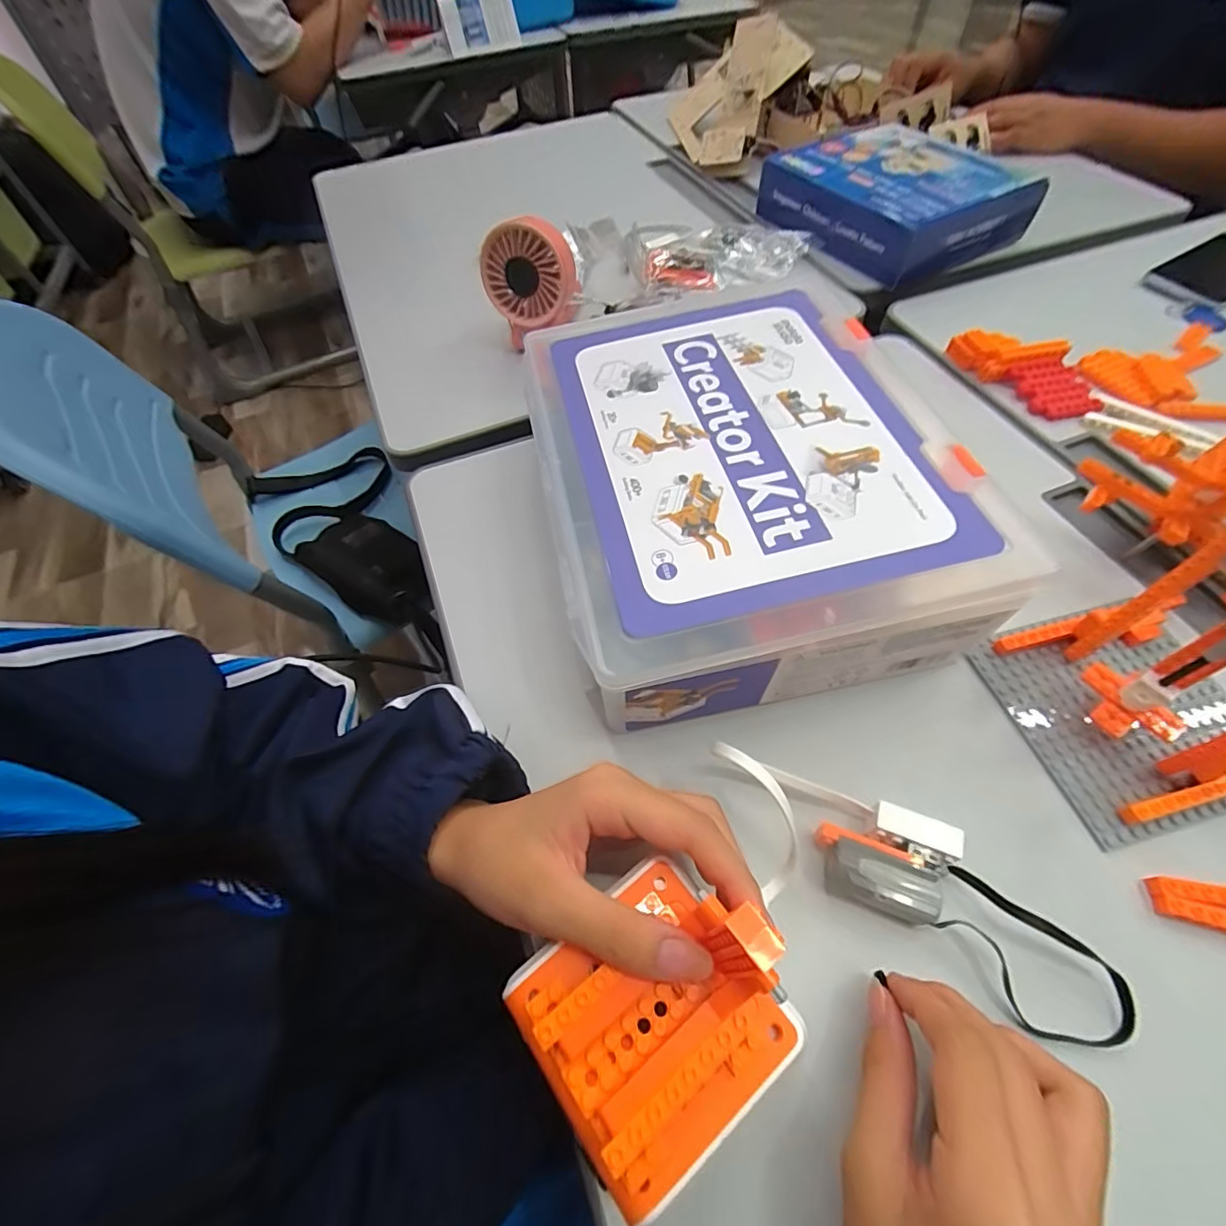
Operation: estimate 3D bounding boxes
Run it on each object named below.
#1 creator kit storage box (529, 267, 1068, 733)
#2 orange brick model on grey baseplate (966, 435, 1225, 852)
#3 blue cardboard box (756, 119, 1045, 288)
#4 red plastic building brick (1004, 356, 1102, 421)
[{"bbox_3d":[0.074,-0.090,0.351,0.235,0.073,0.284,-9,59,-4],"label":"creator kit storage box"},{"bbox_3d":[0.300,0.019,0.253,0.129,0.145,0.119,-15,59,-8],"label":"orange brick model on grey baseplate"},{"bbox_3d":[0.322,-0.474,0.626,0.229,0.072,0.238,-21,60,-11],"label":"blue cardboard box"},{"bbox_3d":[0.376,-0.190,0.462,0.055,0.008,0.058,-15,73,-2],"label":"red plastic building brick"}]

